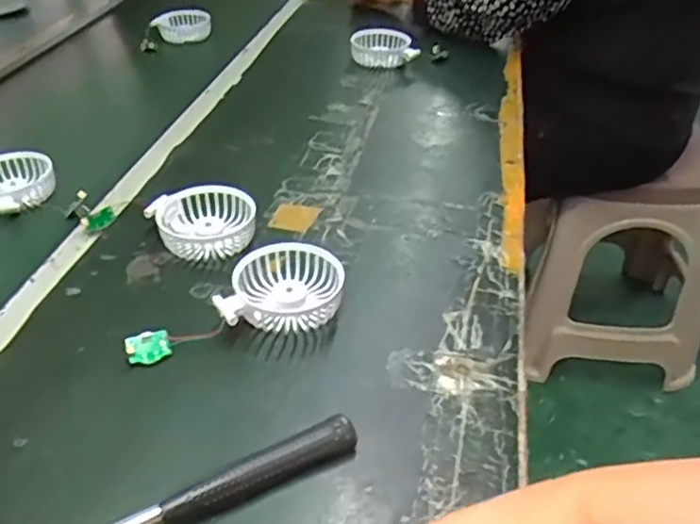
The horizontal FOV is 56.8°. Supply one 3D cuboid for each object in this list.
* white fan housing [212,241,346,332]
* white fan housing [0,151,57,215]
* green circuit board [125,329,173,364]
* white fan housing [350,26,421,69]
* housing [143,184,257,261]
[{"bbox_3d":[-0.056,0.027,0.546,0.089,0.034,0.095,0,38,0],"label":"white fan housing"},{"bbox_3d":[-0.378,-0.090,0.726,0.089,0.032,0.090,-22,43,-25],"label":"white fan housing"},{"bbox_3d":[-0.156,0.065,0.500,0.032,0.007,0.026,-8,59,-23],"label":"green circuit board"},{"bbox_3d":[0.049,-0.341,1.023,0.109,0.036,0.077,0,38,0],"label":"white fan housing"},{"bbox_3d":[-0.139,-0.038,0.625,0.091,0.034,0.090,-22,43,-25],"label":"housing"}]

